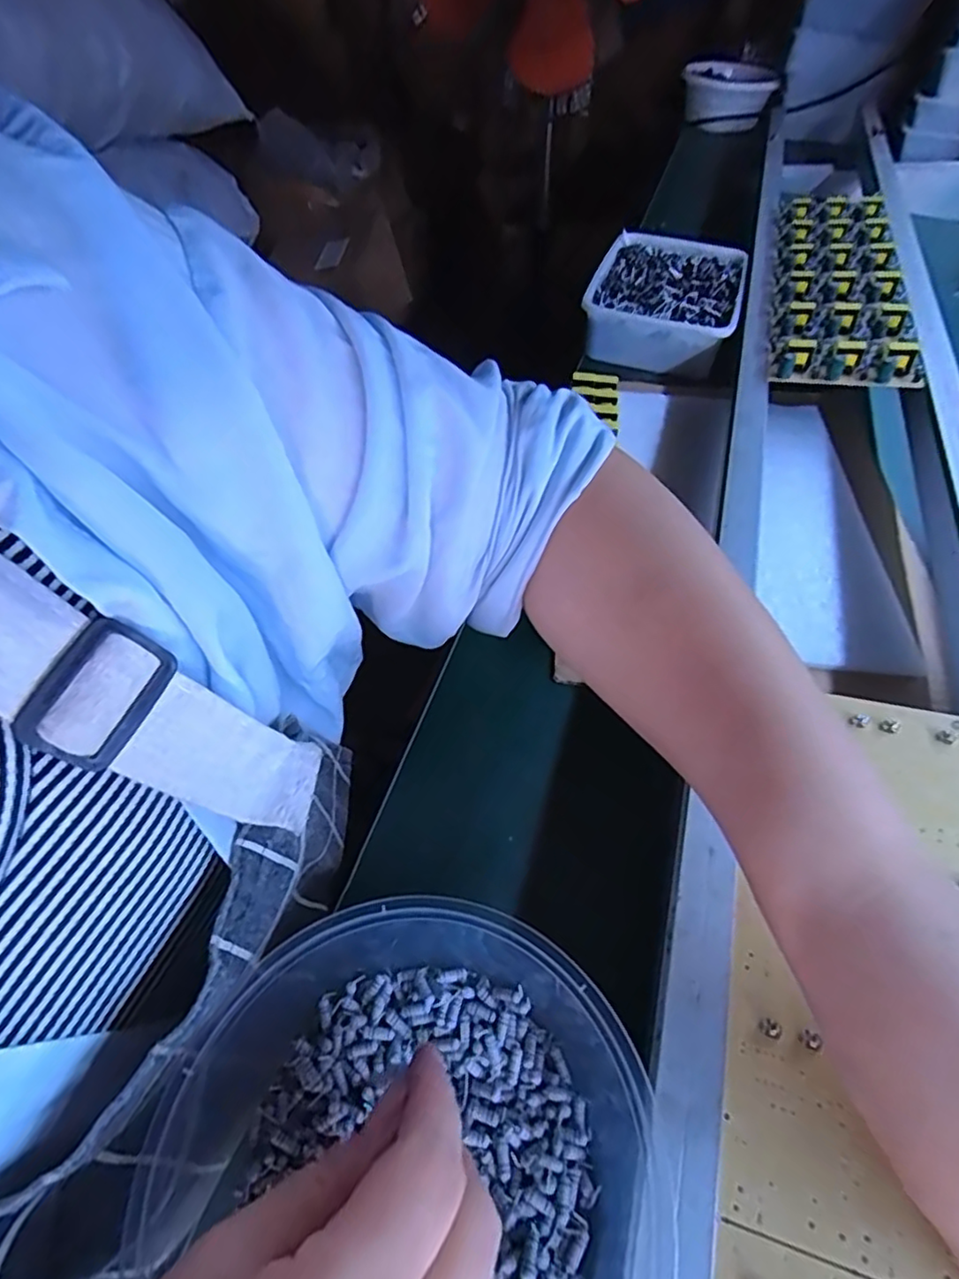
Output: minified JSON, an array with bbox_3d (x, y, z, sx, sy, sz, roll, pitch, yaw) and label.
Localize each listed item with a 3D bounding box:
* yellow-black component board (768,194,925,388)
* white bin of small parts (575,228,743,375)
[{"bbox_3d":[0.339,-0.348,0.582,0.100,0.028,0.395,14,53,10],"label":"yellow-black component board"},{"bbox_3d":[0.188,-0.347,0.627,0.144,0.051,0.211,15,53,11],"label":"white bin of small parts"}]

